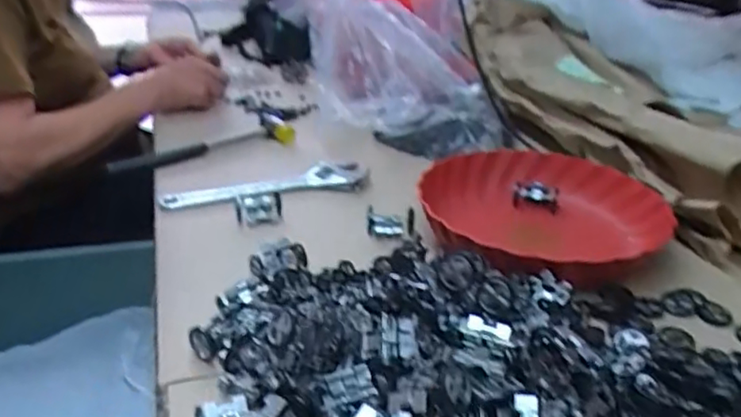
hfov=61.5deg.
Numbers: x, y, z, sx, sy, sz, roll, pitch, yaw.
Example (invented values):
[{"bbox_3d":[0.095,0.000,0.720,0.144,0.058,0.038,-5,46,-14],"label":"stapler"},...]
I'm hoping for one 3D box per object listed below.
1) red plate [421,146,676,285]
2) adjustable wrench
[{"bbox_3d":[0.175,0.025,0.653,0.245,0.082,0.239,1,27,-1],"label":"red plate"},{"bbox_3d":[-0.119,-0.024,0.722,0.235,0.021,0.064,-9,29,-20],"label":"adjustable wrench"}]

